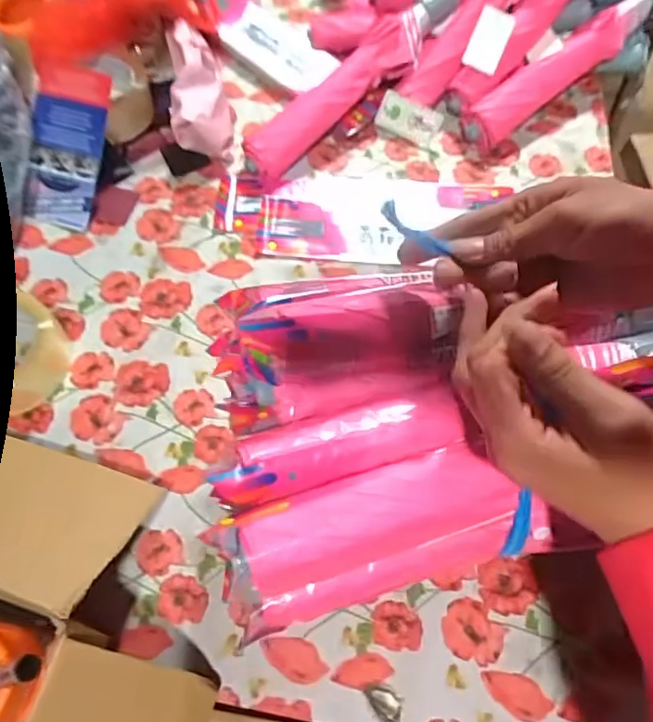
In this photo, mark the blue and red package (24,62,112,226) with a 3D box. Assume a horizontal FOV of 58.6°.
[{"bbox_3d":[-0.289,-0.232,0.625,0.094,0.021,0.165,11,96,10],"label":"blue and red package"}]

